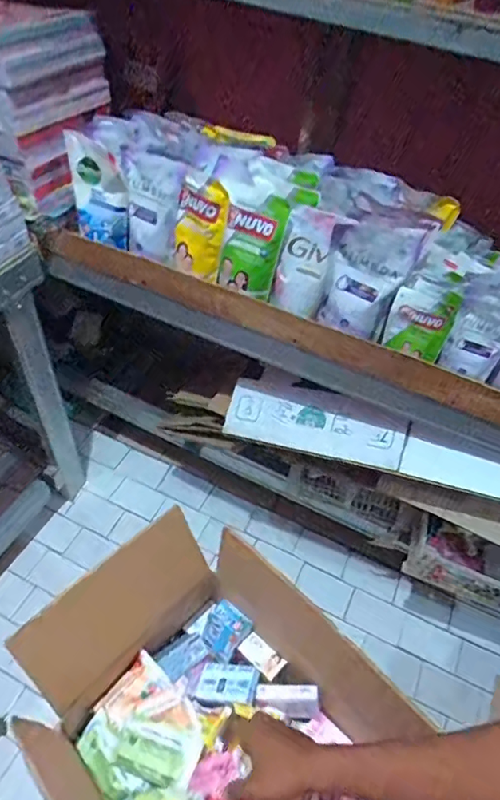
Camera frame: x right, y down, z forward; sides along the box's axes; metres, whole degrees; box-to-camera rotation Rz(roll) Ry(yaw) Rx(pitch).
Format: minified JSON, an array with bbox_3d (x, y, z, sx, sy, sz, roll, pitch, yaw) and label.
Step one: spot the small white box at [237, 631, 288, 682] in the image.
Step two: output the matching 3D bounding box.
[{"bbox_3d":[0.017,0.360,0.736,0.064,0.011,0.035,37,54,24],"label":"small white box"}]

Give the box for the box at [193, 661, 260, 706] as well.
[{"bbox_3d":[-0.031,0.387,0.716,0.086,0.011,0.051,-9,39,23],"label":"box"}]

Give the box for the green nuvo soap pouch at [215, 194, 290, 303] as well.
[{"bbox_3d":[0.004,-0.257,0.869,0.097,0.155,0.053,23,50,14],"label":"green nuvo soap pouch"}]

